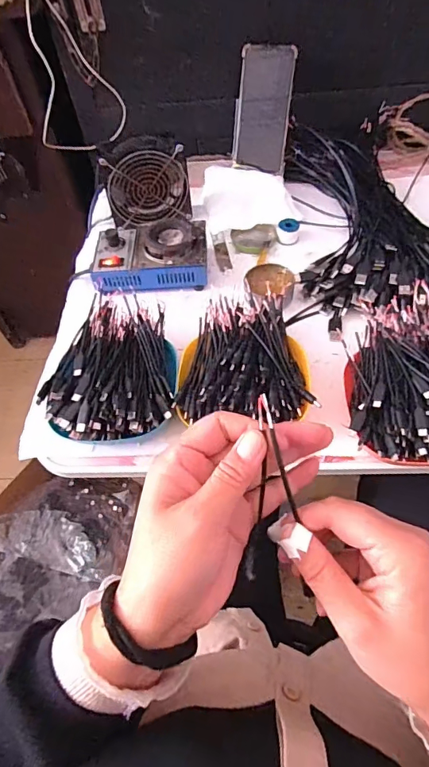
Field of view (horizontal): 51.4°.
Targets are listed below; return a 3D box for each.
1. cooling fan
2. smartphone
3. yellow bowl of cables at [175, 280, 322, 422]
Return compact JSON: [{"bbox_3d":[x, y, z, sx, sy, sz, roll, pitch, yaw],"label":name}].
[{"bbox_3d":[-0.098,-0.291,0.644,0.120,0.110,0.051,-13,56,-4],"label":"cooling fan"},{"bbox_3d":[0.077,-0.417,0.682,0.079,0.161,0.018,18,36,20],"label":"smartphone"},{"bbox_3d":[0.031,-0.022,0.487,0.133,0.055,0.166,-2,56,4],"label":"yellow bowl of cables"}]

